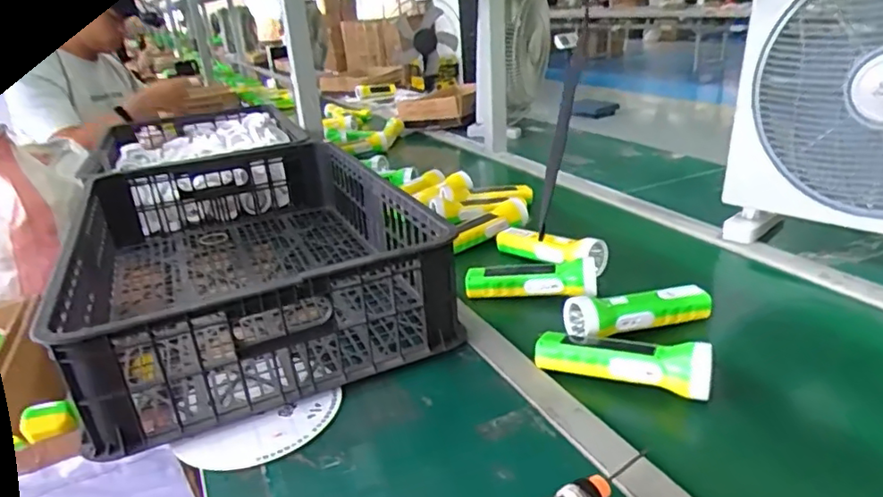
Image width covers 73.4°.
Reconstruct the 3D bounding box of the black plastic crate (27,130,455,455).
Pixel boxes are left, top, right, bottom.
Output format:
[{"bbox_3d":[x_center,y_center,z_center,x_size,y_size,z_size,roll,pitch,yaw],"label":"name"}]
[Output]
[{"bbox_3d":[-0.265,0.002,0.816,0.393,0.147,0.591,-15,24,-22],"label":"black plastic crate"}]

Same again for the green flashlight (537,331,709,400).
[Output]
[{"bbox_3d":[0.184,0.108,0.606,0.169,0.052,0.046,7,25,26],"label":"green flashlight"}]

